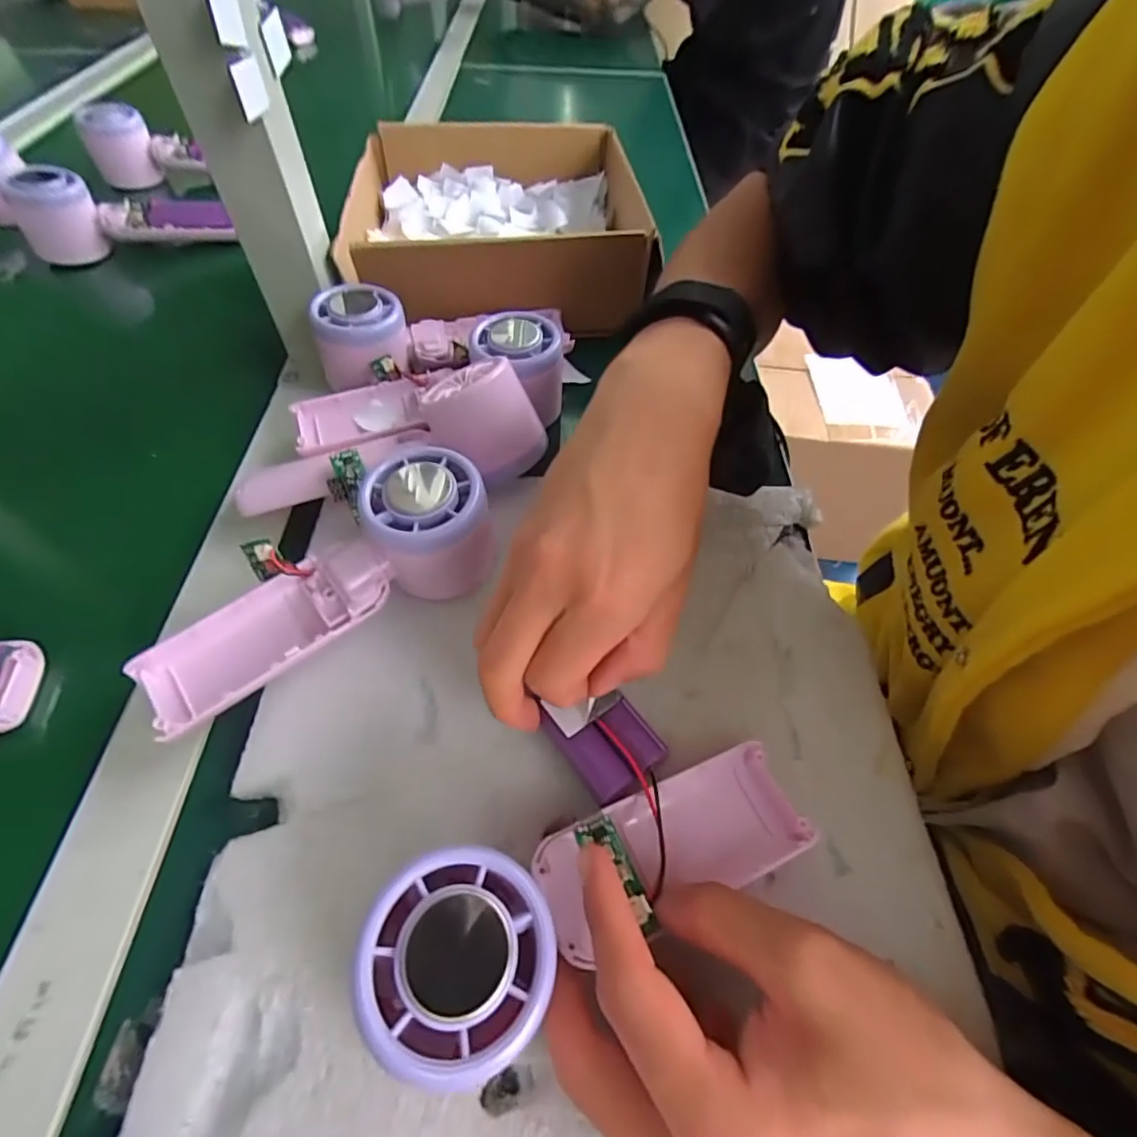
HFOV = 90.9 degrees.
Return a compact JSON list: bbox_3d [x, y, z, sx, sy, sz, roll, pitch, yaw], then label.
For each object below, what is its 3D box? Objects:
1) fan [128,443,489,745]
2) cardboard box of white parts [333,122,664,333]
[{"bbox_3d":[-0.109,0.009,0.262,0.166,0.056,0.066,-34,62,-8],"label":"fan"},{"bbox_3d":[-0.057,-0.278,0.448,0.217,0.073,0.222,-5,55,-5],"label":"cardboard box of white parts"}]

